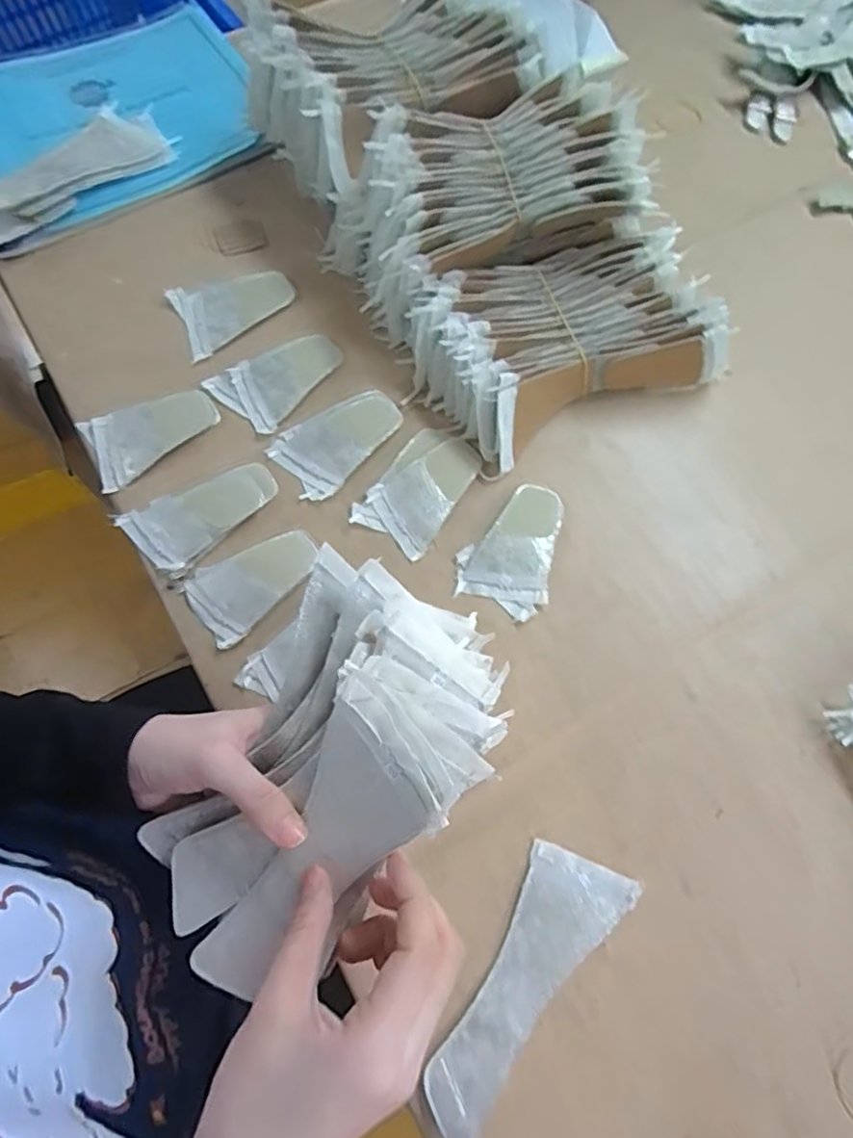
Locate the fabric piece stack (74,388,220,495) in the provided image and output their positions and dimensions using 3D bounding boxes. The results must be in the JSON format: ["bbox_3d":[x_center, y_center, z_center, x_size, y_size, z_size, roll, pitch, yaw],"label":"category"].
[{"bbox_3d":[-0.210,-0.105,0.486,0.098,0.009,0.061,-26,74,-10],"label":"fabric piece stack"}]

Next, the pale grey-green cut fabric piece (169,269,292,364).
[{"bbox_3d":[-0.160,-0.221,0.530,0.098,0.004,0.066,-24,73,-9],"label":"pale grey-green cut fabric piece"}]

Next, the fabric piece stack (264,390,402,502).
[{"bbox_3d":[-0.065,-0.101,0.487,0.102,0.009,0.062,-35,76,-12],"label":"fabric piece stack"}]

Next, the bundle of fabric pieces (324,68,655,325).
[{"bbox_3d":[0.044,-0.288,0.499,0.233,0.111,0.127,-20,73,-8],"label":"bundle of fabric pieces"}]

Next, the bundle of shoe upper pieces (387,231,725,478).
[{"bbox_3d":[0.105,-0.183,0.494,0.219,0.057,0.152,-25,74,-10],"label":"bundle of shoe upper pieces"}]

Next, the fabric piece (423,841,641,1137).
[{"bbox_3d":[0.063,0.247,0.368,0.068,0.016,0.165,32,73,9],"label":"fabric piece"}]

